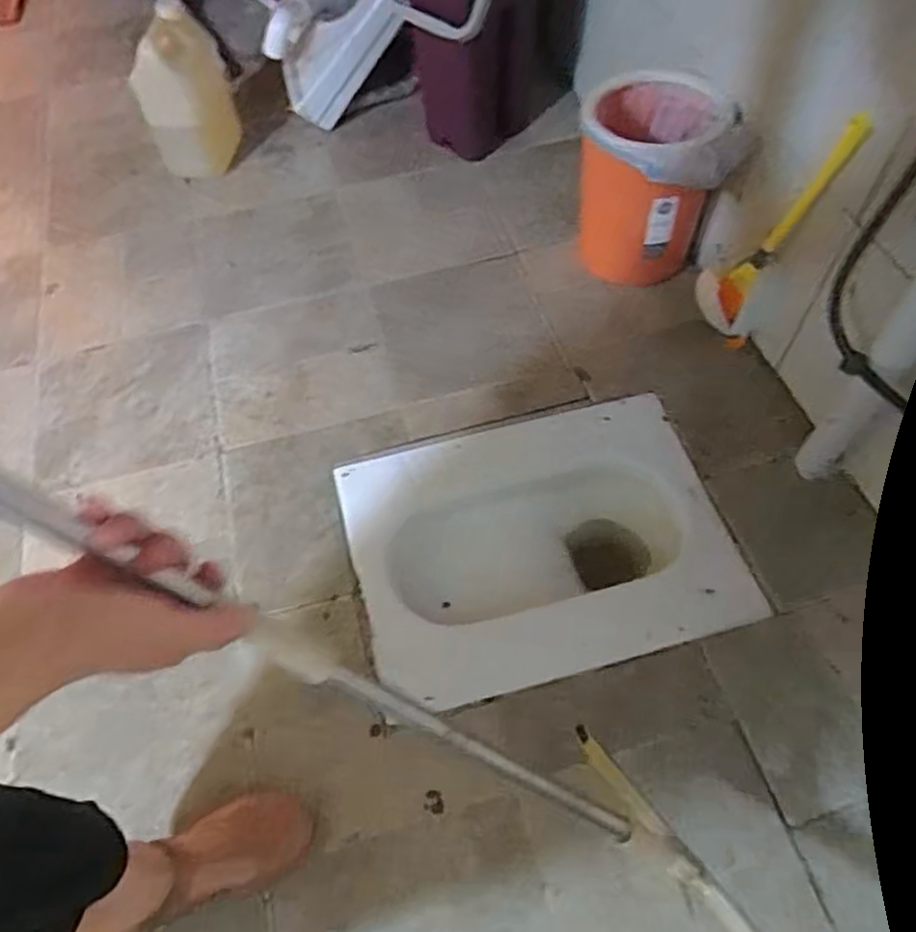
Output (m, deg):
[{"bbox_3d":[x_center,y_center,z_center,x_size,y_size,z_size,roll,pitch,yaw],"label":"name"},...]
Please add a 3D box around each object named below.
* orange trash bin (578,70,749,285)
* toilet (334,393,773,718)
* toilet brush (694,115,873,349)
[{"bbox_3d":[0.318,-0.472,1.191,0.258,0.324,0.265,14,59,11],"label":"orange trash bin"},{"bbox_3d":[0.111,0.127,1.048,0.524,0.147,0.416,-15,58,-7],"label":"toilet"},{"bbox_3d":[0.446,-0.334,1.019,0.122,0.376,0.091,25,62,17],"label":"toilet brush"}]

